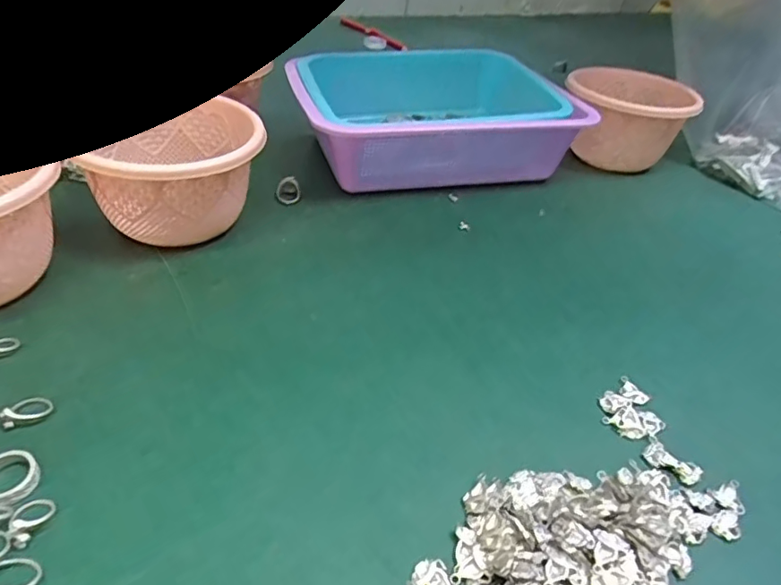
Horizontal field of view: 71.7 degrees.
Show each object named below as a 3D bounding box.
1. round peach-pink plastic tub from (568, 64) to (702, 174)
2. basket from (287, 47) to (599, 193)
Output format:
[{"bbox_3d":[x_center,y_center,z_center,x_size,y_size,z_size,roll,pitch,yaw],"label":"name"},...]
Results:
[{"bbox_3d":[0.274,-0.196,0.639,0.133,0.091,0.134,4,37,-3],"label":"round peach-pink plastic tub"},{"bbox_3d":[0.048,-0.190,0.595,0.293,0.098,0.173,-4,38,-14],"label":"basket"}]

